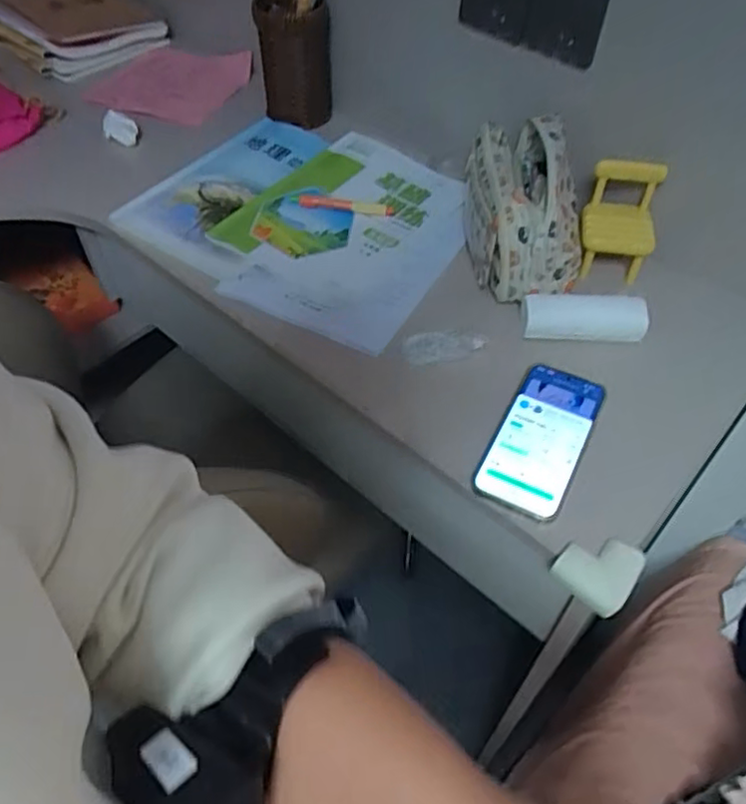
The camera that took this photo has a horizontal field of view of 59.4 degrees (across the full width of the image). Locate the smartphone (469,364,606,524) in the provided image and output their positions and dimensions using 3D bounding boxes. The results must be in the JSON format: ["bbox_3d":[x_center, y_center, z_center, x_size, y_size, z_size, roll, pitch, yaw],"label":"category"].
[{"bbox_3d":[0.152,0.031,0.590,0.074,0.012,0.156,24,54,18],"label":"smartphone"}]

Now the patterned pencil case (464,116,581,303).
[{"bbox_3d":[0.168,-0.218,0.720,0.118,0.117,0.219,1,51,1],"label":"patterned pencil case"}]

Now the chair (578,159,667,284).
[{"bbox_3d":[0.269,-0.198,0.714,0.078,0.111,0.077,10,51,8],"label":"chair"}]

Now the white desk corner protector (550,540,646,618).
[{"bbox_3d":[0.181,0.135,0.527,0.060,0.023,0.055,31,57,23],"label":"white desk corner protector"}]

